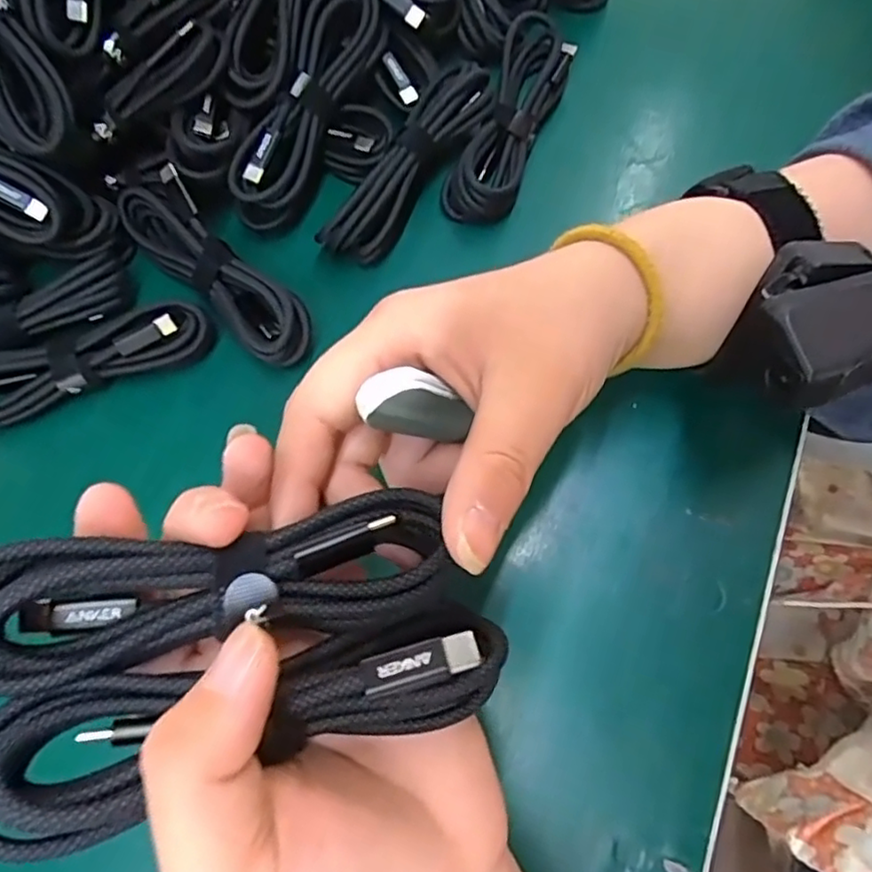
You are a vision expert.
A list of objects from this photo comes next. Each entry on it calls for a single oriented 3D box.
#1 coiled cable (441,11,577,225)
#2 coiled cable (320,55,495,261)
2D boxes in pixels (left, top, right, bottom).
[{"bbox_3d":[0.037,-0.157,0.309,0.034,0.019,0.115,19,73,7],"label":"coiled cable"},{"bbox_3d":[-0.013,-0.128,0.292,0.031,0.024,0.107,31,75,10],"label":"coiled cable"}]

